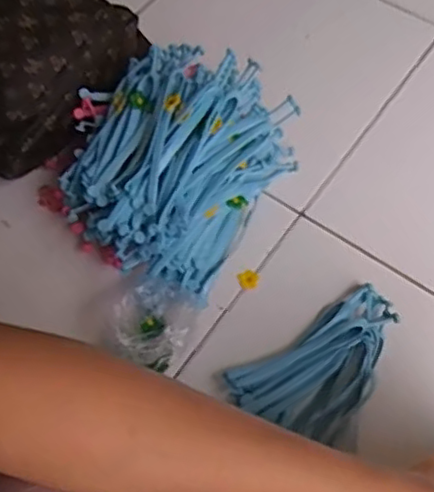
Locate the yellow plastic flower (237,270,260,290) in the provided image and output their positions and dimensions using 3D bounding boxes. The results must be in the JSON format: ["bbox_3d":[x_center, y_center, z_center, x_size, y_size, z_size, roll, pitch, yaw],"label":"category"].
[{"bbox_3d":[0.039,0.040,0.758,0.025,0.009,0.022,-29,66,-14],"label":"yellow plastic flower"}]

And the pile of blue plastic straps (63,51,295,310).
[{"bbox_3d":[-0.059,-0.106,0.733,0.235,0.142,0.253,32,67,15],"label":"pile of blue plastic straps"}]

